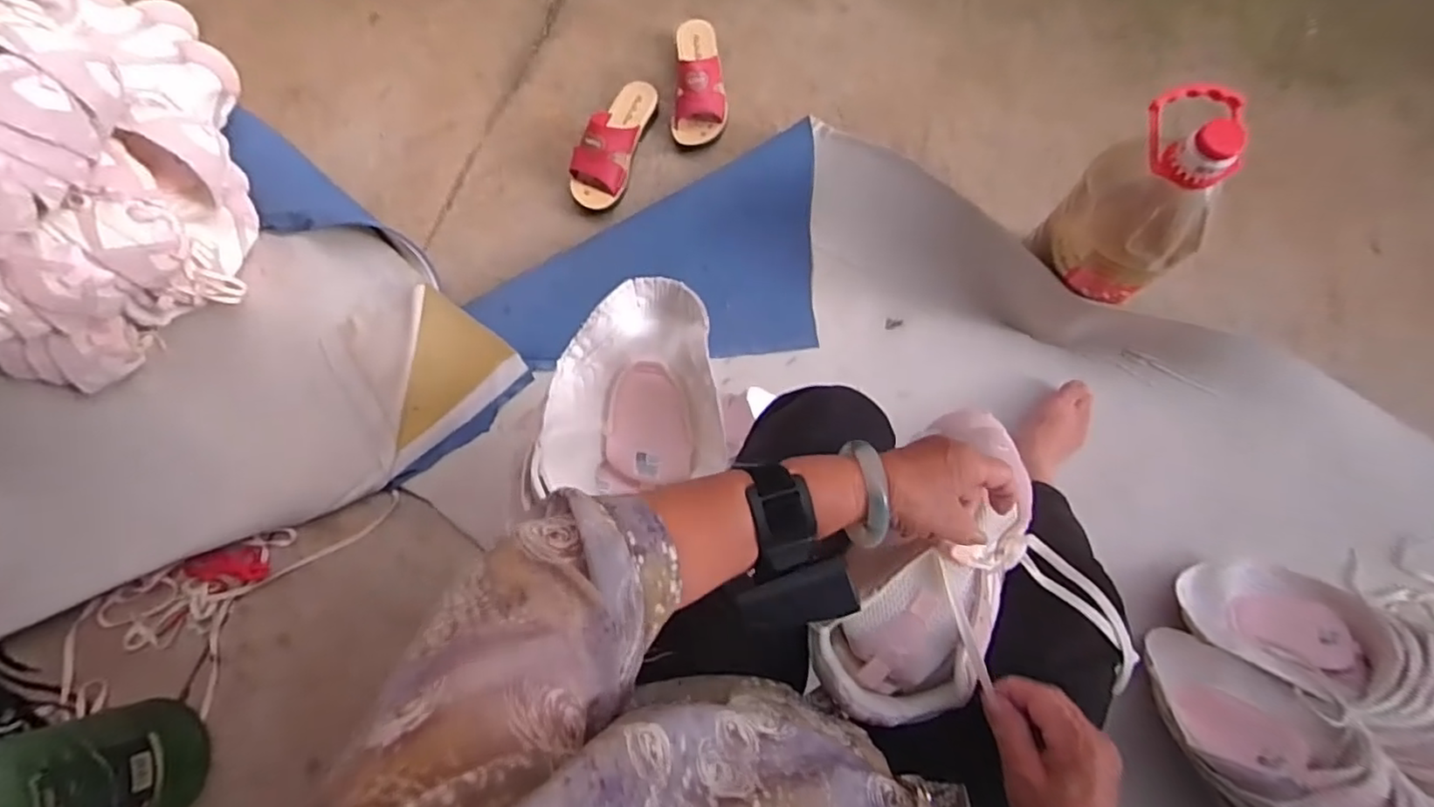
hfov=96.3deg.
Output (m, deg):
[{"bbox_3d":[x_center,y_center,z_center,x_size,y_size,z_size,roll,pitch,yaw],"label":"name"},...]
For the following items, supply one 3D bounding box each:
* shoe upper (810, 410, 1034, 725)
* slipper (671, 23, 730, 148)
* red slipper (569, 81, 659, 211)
[{"bbox_3d":[0.175,0.123,0.505,0.111,0.086,0.258,32,72,9],"label":"shoe upper"},{"bbox_3d":[-0.028,-0.536,1.046,0.089,0.072,0.221,1,77,3],"label":"slipper"},{"bbox_3d":[-0.167,-0.418,1.016,0.083,0.068,0.223,17,78,7],"label":"red slipper"}]

